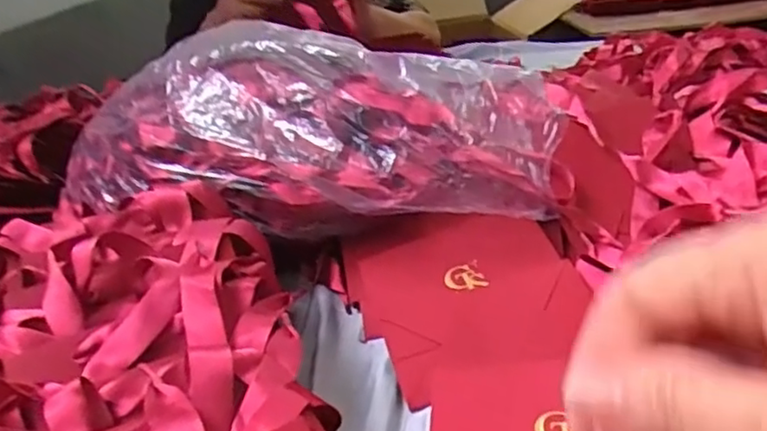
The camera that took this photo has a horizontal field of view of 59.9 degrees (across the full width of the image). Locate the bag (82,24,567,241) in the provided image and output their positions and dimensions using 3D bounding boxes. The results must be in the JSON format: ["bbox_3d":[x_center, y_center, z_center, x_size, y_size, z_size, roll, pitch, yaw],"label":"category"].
[{"bbox_3d":[-0.085,-0.066,0.538,0.439,0.140,0.156,-3,26,10],"label":"bag"}]

